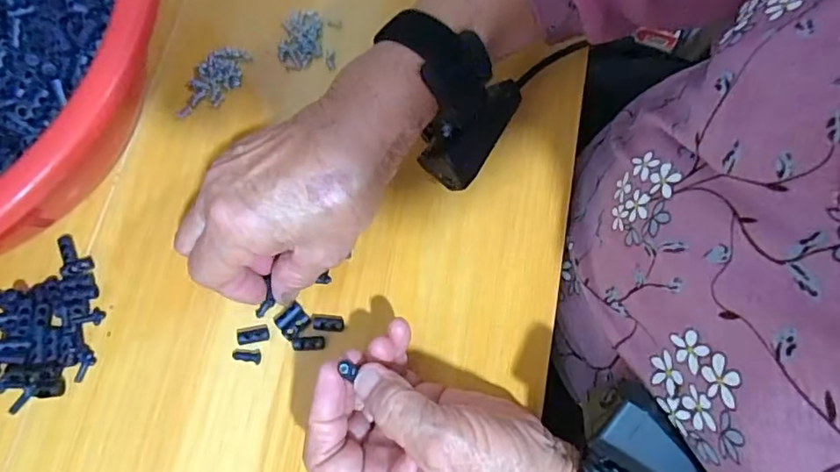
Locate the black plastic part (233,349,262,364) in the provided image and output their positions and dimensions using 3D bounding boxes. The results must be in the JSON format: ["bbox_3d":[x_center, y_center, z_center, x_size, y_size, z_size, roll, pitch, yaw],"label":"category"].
[{"bbox_3d":[-0.105,0.072,0.327,0.017,0.004,0.008,12,74,2],"label":"black plastic part"}]

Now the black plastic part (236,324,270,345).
[{"bbox_3d":[-0.103,0.060,0.330,0.020,0.004,0.011,-9,74,-4],"label":"black plastic part"}]

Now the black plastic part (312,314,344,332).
[{"bbox_3d":[-0.057,0.054,0.334,0.019,0.004,0.010,3,74,-1],"label":"black plastic part"}]

